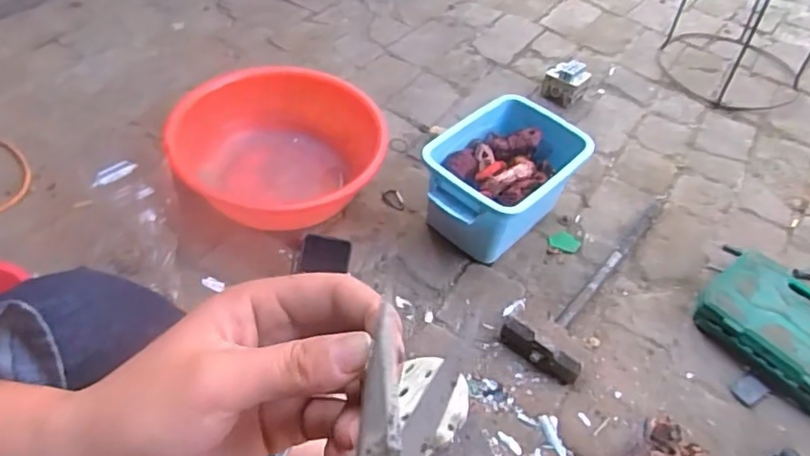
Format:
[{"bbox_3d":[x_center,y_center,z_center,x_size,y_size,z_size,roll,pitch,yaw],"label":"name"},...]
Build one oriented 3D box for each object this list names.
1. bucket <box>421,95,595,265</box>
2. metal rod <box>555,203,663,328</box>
[{"bbox_3d":[0.155,-0.081,0.997,0.192,0.143,0.261,39,55,25],"label":"bucket"},{"bbox_3d":[0.345,0.051,0.983,0.019,0.017,0.370,35,54,22],"label":"metal rod"}]

